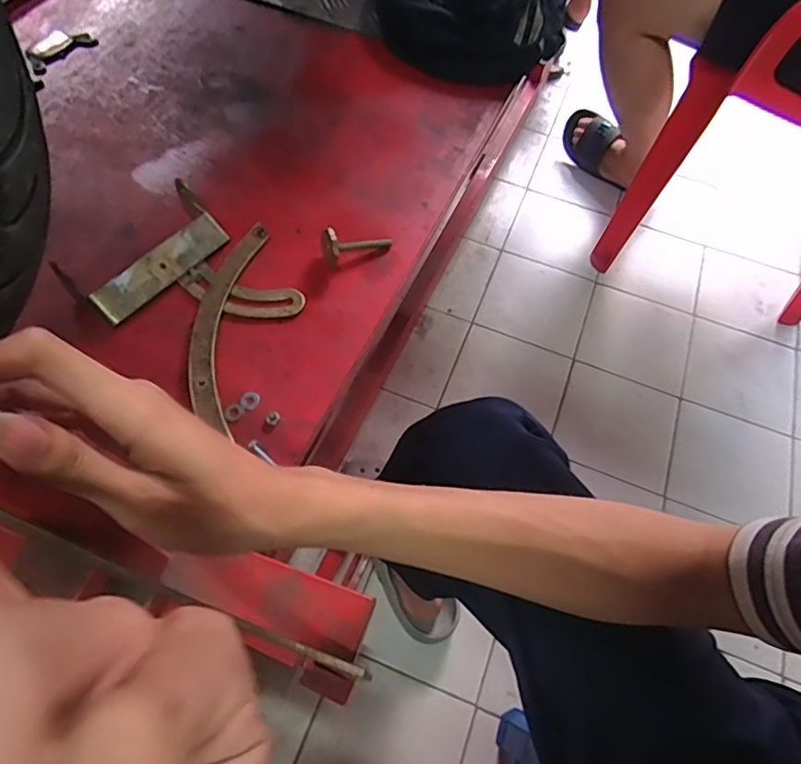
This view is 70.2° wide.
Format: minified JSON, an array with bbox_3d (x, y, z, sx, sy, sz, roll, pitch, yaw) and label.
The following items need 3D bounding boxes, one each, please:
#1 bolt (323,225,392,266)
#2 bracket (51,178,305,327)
[{"bbox_3d":[-0.036,-0.124,0.509,0.067,0.028,0.022,-14,60,-31],"label":"bolt"},{"bbox_3d":[-0.175,-0.080,0.469,0.148,0.036,0.126,36,64,17],"label":"bracket"}]

